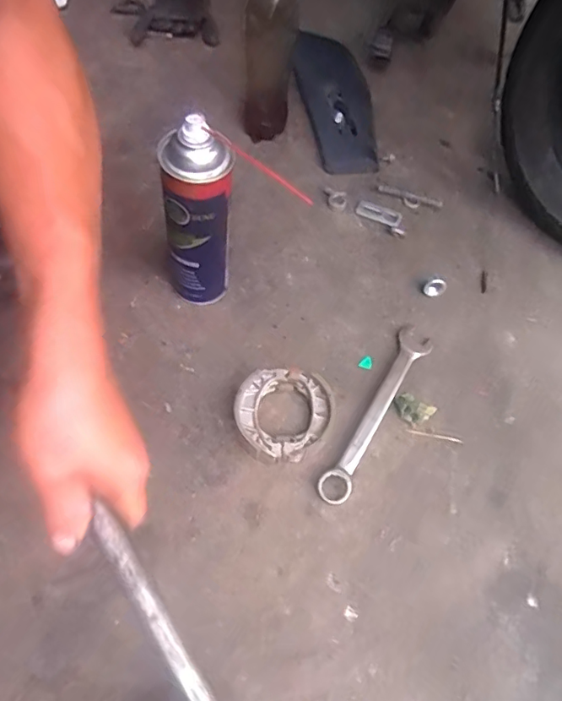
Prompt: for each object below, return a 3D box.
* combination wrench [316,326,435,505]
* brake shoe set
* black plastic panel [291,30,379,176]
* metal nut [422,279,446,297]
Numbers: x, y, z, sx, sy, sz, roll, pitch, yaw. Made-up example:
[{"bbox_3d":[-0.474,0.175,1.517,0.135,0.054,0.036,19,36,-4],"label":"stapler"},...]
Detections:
[{"bbox_3d":[0.107,0.058,0.564,0.039,0.019,0.240,27,60,13],"label":"combination wrench"},{"bbox_3d":[0.001,0.063,0.548,0.094,0.024,0.101,28,60,13],"label":"brake shoe set"},{"bbox_3d":[0.086,-0.421,0.862,0.099,0.048,0.368,-8,59,-9],"label":"black plastic panel"},{"bbox_3d":[0.191,-0.077,0.655,0.025,0.022,0.015,20,59,9],"label":"metal nut"}]

